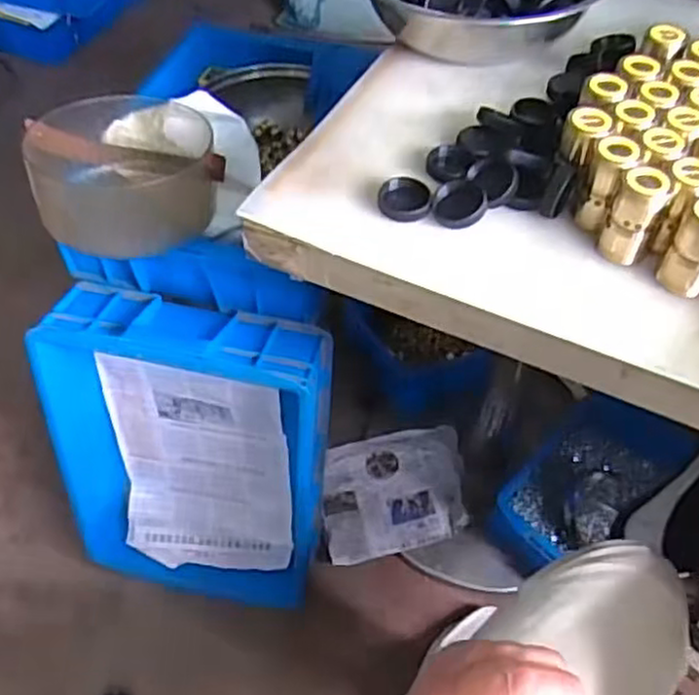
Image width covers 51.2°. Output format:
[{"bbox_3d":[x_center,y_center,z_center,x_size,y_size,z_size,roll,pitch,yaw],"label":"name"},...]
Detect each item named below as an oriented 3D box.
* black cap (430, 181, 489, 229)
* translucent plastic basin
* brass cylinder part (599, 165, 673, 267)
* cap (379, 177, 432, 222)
[{"bbox_3d":[0.094,-0.123,0.614,0.045,0.009,0.045,18,78,27],"label":"black cap"},{"bbox_3d":[-0.261,-0.211,0.869,0.206,0.099,0.225,-9,53,-10],"label":"translucent plastic basin"},{"bbox_3d":[0.225,-0.102,0.577,0.031,0.075,0.026,23,55,15],"label":"brass cylinder part"},{"bbox_3d":[0.048,-0.127,0.625,0.043,0.016,0.039,5,52,1],"label":"cap"}]

